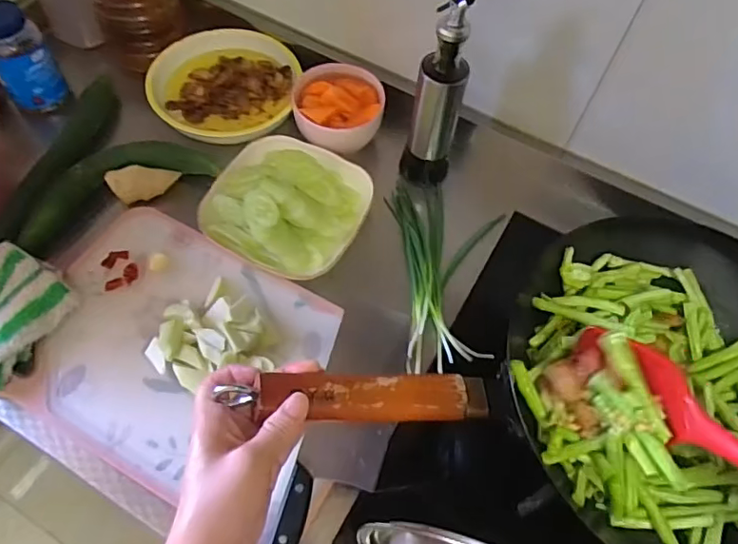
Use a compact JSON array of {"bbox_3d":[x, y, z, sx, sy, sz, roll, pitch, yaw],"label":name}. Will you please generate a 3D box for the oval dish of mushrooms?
[{"bbox_3d":[-0.186,-0.252,0.735,0.193,0.034,0.172,-39,70,-21],"label":"oval dish of mushrooms"}]

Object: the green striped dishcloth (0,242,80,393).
[{"bbox_3d":[-0.378,0.045,0.562,0.106,0.025,0.130,25,63,10],"label":"green striped dishcloth"}]

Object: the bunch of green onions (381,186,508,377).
[{"bbox_3d":[0.096,-0.003,0.642,0.125,0.018,0.237,-3,62,-5],"label":"bunch of green onions"}]

